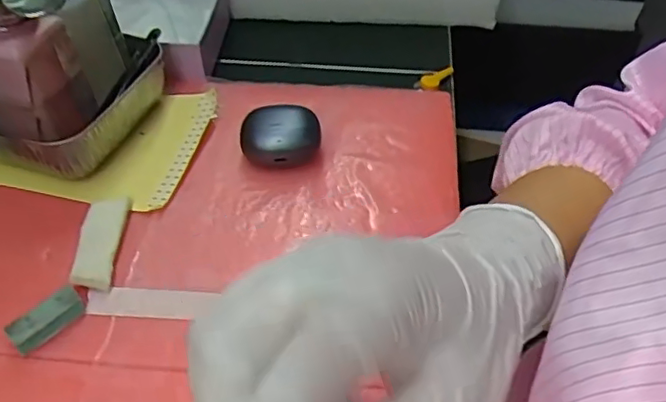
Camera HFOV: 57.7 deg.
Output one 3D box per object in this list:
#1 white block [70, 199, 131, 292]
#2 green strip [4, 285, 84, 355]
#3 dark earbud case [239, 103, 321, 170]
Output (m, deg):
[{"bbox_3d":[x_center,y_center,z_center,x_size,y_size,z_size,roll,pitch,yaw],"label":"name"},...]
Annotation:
[{"bbox_3d":[-0.145,0.023,0.378,0.024,0.006,0.068,14,45,-19],"label":"white block"},{"bbox_3d":[-0.161,0.067,0.340,0.040,0.016,0.016,-36,57,-29],"label":"green strip"},{"bbox_3d":[-0.037,-0.045,0.432,0.054,0.028,0.043,-2,47,-3],"label":"dark earbud case"}]

